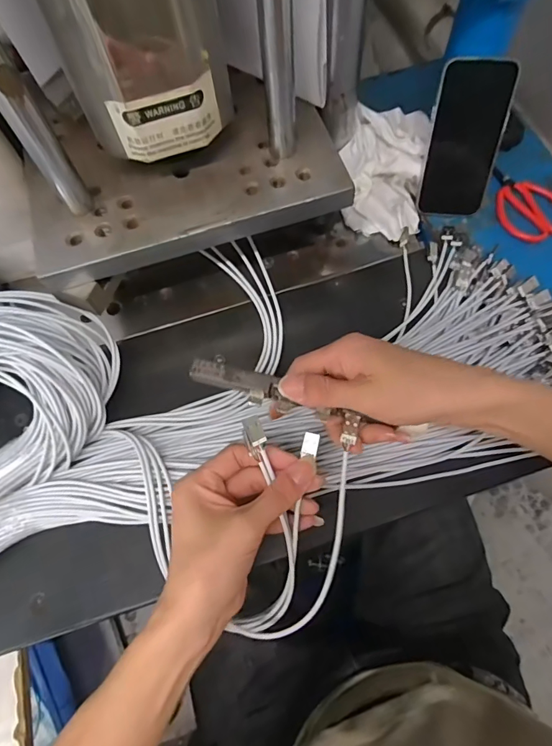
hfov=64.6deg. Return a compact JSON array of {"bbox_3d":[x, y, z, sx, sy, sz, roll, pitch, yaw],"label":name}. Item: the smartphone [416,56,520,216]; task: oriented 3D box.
[{"bbox_3d":[0.200,-0.243,0.463,0.072,0.148,0.016,3,38,4],"label":"smartphone"}]

